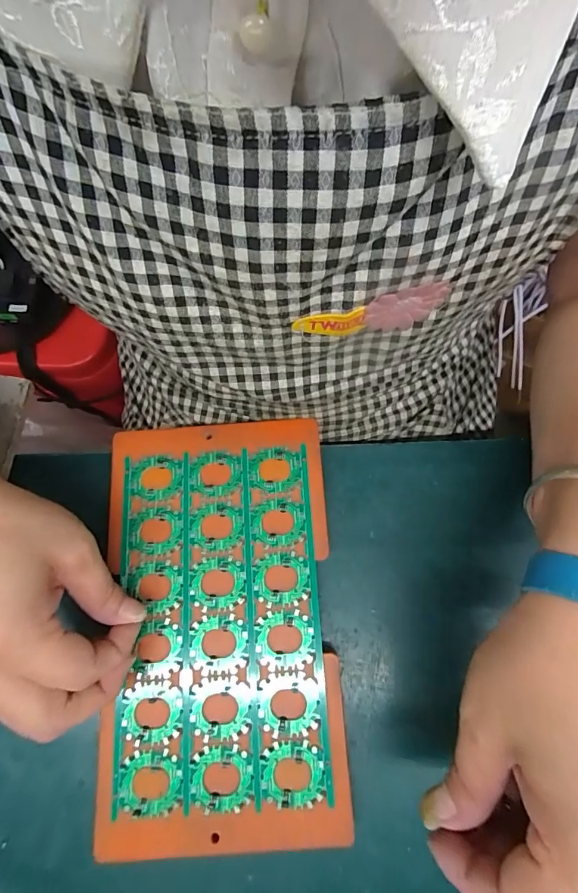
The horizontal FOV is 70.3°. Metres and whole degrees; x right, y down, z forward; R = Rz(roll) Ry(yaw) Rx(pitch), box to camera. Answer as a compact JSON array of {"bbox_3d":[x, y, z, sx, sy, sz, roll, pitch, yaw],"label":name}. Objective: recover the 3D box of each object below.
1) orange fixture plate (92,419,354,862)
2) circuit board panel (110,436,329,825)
[{"bbox_3d":[-0.042,0.102,0.255,0.135,0.017,0.236,-4,75,0],"label":"orange fixture plate"},{"bbox_3d":[-0.042,0.100,0.247,0.118,0.004,0.198,-4,75,0],"label":"circuit board panel"}]

